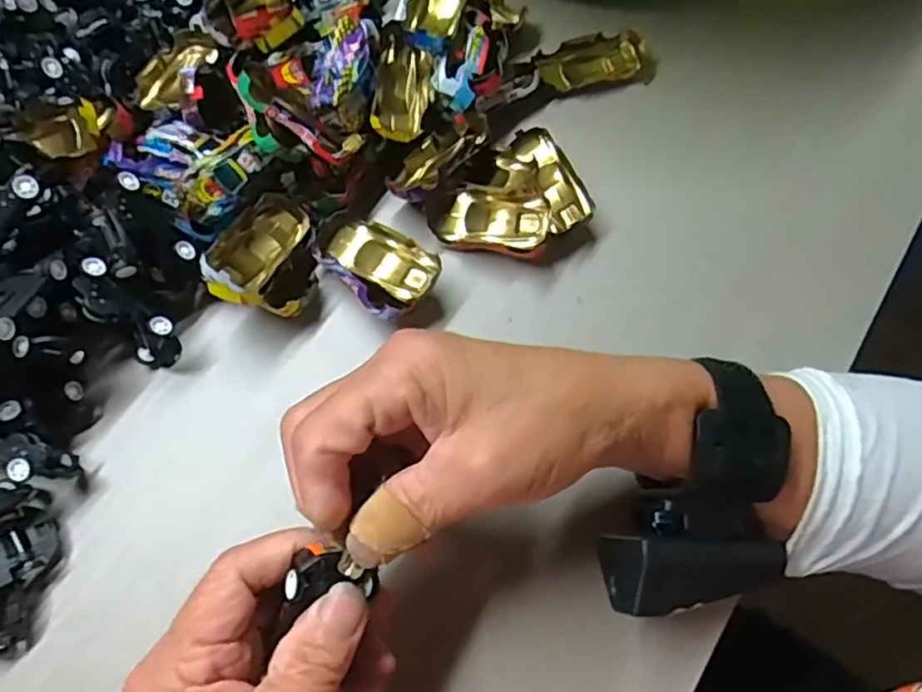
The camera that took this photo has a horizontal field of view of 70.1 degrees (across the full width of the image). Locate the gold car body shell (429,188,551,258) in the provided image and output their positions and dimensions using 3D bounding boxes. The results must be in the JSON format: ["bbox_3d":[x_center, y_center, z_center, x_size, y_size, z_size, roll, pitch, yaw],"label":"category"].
[{"bbox_3d":[0.016,-0.065,0.342,0.061,0.026,0.034,6,69,-1],"label":"gold car body shell"}]

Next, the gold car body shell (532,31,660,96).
[{"bbox_3d":[0.083,-0.173,0.403,0.070,0.017,0.032,-15,70,-9],"label":"gold car body shell"}]

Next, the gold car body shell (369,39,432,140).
[{"bbox_3d":[-0.033,-0.138,0.363,0.027,0.022,0.059,8,69,0],"label":"gold car body shell"}]

